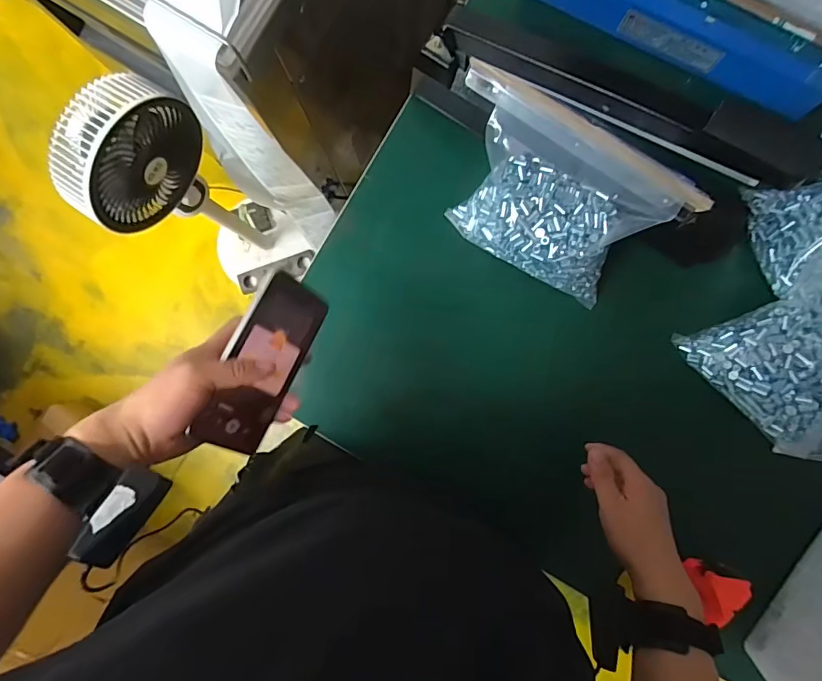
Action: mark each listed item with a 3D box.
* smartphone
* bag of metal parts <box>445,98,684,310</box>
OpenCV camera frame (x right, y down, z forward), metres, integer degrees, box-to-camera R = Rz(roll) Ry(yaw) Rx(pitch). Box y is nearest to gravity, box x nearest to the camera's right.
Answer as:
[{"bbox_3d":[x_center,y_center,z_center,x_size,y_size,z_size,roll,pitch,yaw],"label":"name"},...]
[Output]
[{"bbox_3d":[-0.131,0.022,0.438,0.007,0.075,0.157,14,77,39],"label":"smartphone"},{"bbox_3d":[0.173,-0.158,0.612,0.232,0.106,0.152,30,91,2],"label":"bag of metal parts"}]

